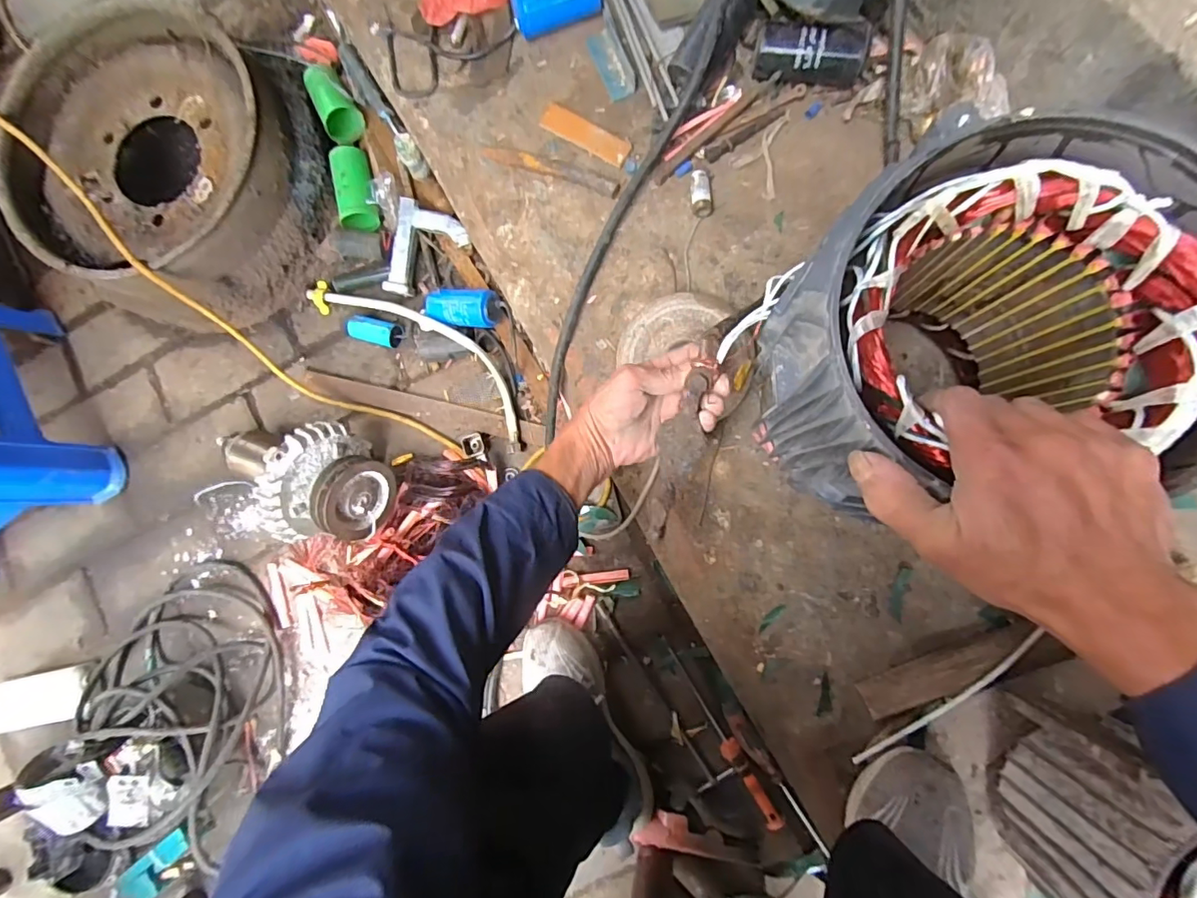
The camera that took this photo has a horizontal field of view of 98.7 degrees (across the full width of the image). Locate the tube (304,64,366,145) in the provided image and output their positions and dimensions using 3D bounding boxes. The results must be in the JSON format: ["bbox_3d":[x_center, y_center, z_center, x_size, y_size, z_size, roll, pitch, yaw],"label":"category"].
[{"bbox_3d":[-0.399,-0.519,0.776,0.060,0.045,0.093,-31,82,3],"label":"tube"}]

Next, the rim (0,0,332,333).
[{"bbox_3d":[-0.636,-0.403,0.771,0.435,0.163,0.409,25,88,9],"label":"rim"}]

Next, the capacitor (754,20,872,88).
[{"bbox_3d":[0.220,-0.406,0.527,0.112,0.038,0.045,10,86,8],"label":"capacitor"}]

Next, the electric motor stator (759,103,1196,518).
[{"bbox_3d":[0.256,-0.069,0.408,0.223,0.277,0.204,-1,84,7],"label":"electric motor stator"}]

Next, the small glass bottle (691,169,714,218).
[{"bbox_3d":[0.114,-0.279,0.563,0.023,0.018,0.046,-3,84,7],"label":"small glass bottle"}]

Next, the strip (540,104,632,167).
[{"bbox_3d":[-0.015,-0.362,0.590,0.115,0.006,0.030,32,89,9],"label":"strip"}]

